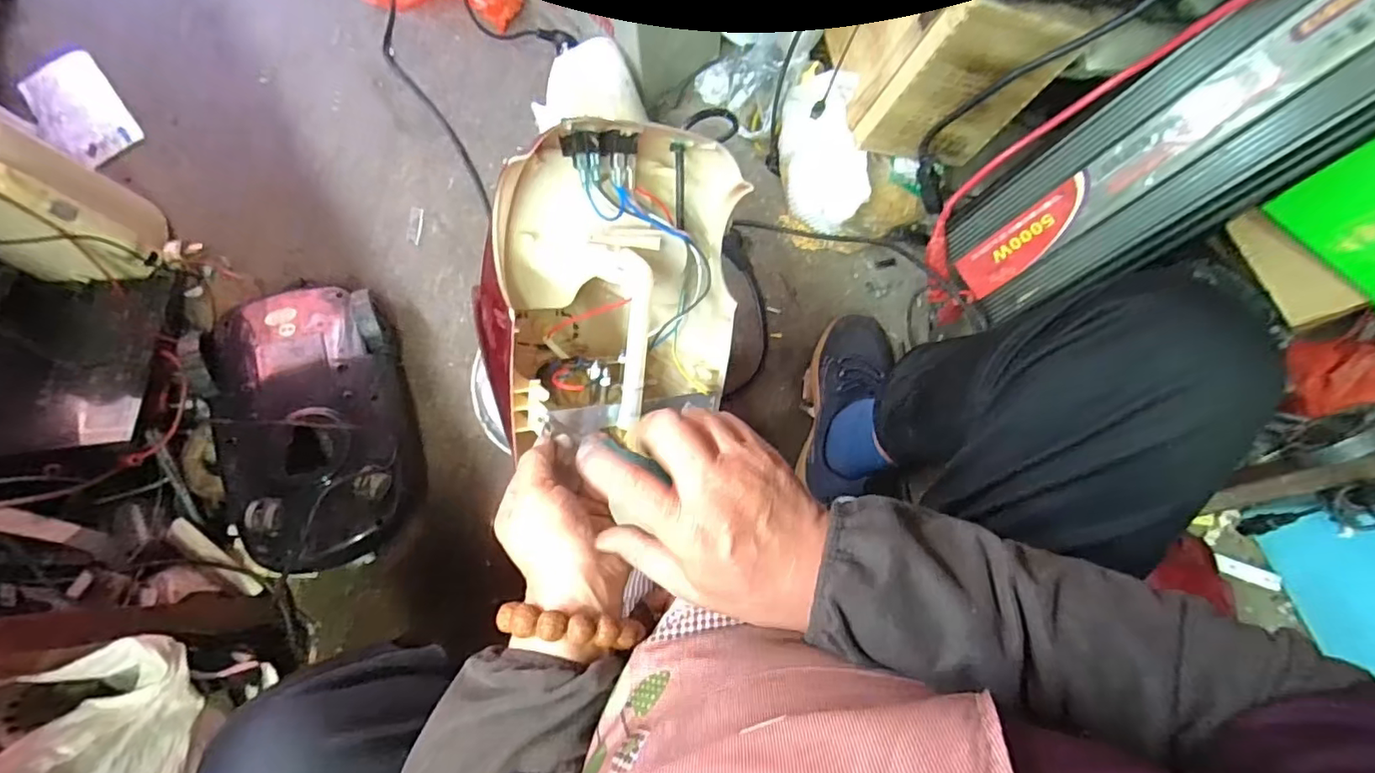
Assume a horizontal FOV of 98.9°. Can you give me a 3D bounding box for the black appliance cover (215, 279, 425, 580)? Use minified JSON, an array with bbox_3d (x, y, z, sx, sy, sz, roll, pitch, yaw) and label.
[{"bbox_3d":[-0.488,0.040,0.783,0.220,0.141,0.389,-20,76,-6],"label":"black appliance cover"}]

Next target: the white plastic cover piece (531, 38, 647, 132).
[{"bbox_3d":[-0.147,-0.437,0.860,0.159,0.072,0.093,-3,75,-1],"label":"white plastic cover piece"}]

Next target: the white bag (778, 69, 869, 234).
[{"bbox_3d":[0.192,-0.332,0.840,0.094,0.108,0.192,-8,76,-3],"label":"white bag"}]

